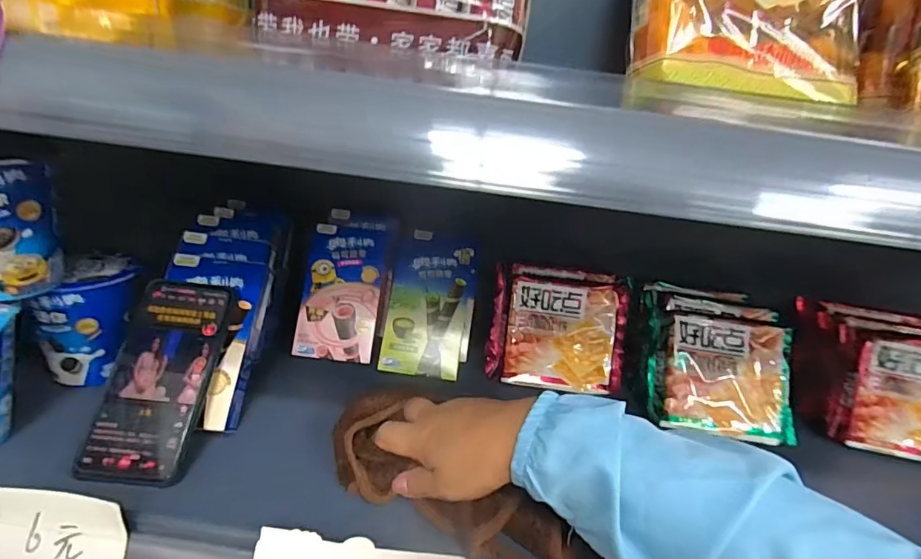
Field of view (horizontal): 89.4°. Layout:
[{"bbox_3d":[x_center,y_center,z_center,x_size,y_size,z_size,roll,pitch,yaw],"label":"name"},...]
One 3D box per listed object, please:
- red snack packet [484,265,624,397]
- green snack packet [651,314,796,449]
[{"bbox_3d":[0.110,0.055,0.535,0.150,0.140,0.041,8,-3,3],"label":"red snack packet"},{"bbox_3d":[0.271,0.101,0.479,0.136,0.118,0.029,4,-10,3],"label":"green snack packet"}]

